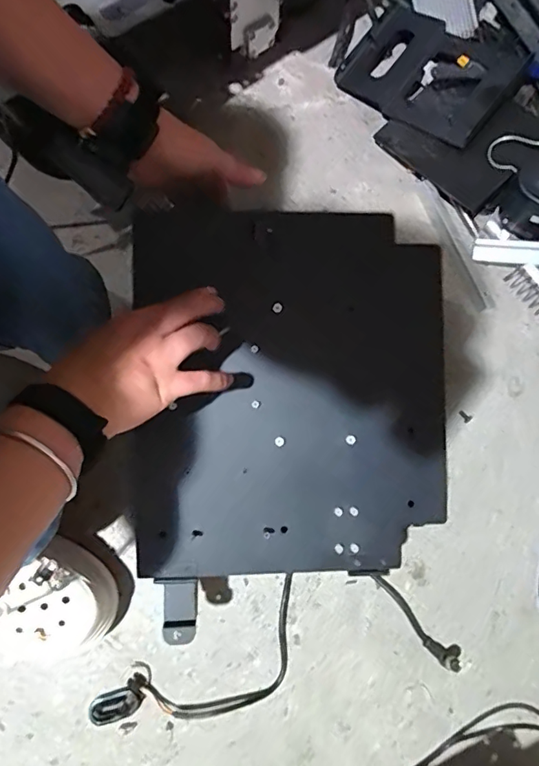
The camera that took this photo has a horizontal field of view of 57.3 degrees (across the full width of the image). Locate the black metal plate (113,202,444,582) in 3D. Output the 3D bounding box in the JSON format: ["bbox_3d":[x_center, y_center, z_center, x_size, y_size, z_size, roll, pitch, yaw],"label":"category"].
[{"bbox_3d":[0.016,0.008,0.459,0.284,0.017,0.333,-1,90,-2],"label":"black metal plate"}]

